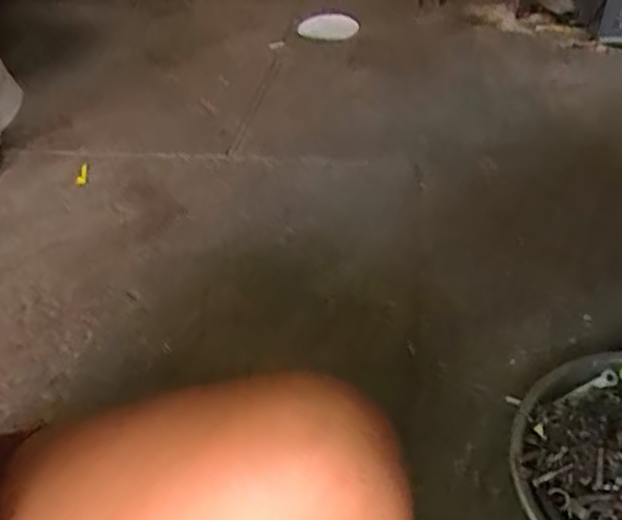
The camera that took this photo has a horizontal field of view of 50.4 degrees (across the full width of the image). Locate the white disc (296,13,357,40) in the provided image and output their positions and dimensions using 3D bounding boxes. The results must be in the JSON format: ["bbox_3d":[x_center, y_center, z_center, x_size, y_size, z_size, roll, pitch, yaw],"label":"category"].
[{"bbox_3d":[0.044,-0.600,1.705,0.185,0.020,0.106,23,66,37],"label":"white disc"}]

